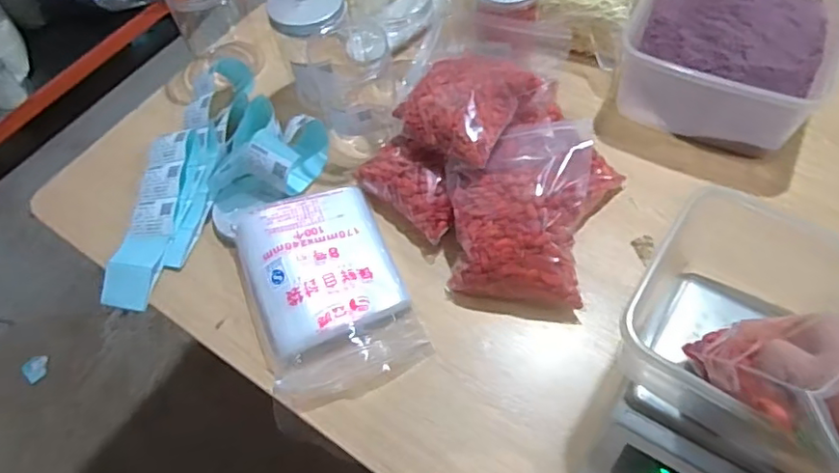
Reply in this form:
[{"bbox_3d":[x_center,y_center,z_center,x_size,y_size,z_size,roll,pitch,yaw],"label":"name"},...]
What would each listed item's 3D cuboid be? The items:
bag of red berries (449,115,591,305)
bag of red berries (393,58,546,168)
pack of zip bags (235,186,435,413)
[{"bbox_3d":[0.111,-0.031,0.682,0.158,0.096,0.210,4,58,7],"label":"bag of red berries"},{"bbox_3d":[0.054,-0.164,0.698,0.136,0.049,0.141,31,65,22],"label":"bag of red berries"},{"bbox_3d":[-0.109,0.058,0.677,0.173,0.060,0.243,-20,58,-8],"label":"pack of zip bags"}]

